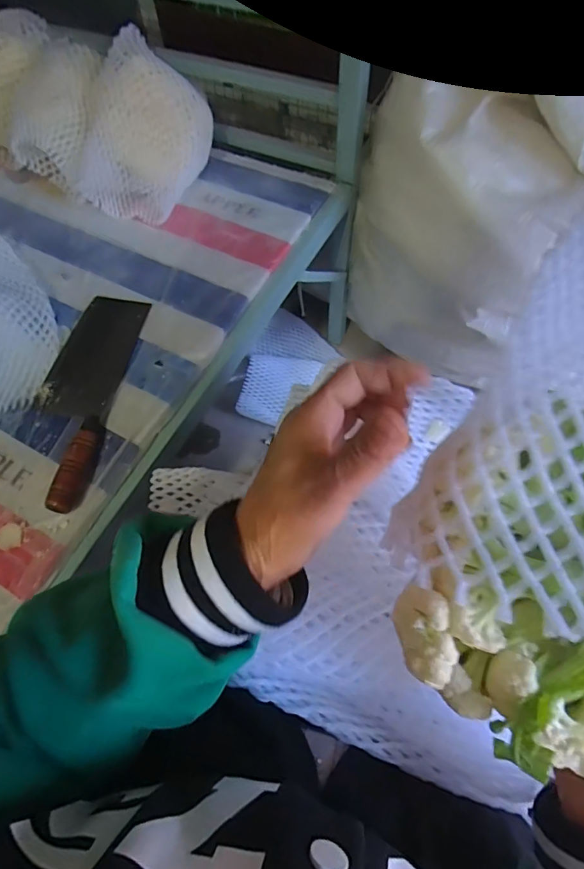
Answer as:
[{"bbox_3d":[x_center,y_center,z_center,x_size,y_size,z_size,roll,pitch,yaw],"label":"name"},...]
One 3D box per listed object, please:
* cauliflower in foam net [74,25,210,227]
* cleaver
[{"bbox_3d":[-0.208,-0.438,0.678,0.140,0.132,0.235,13,65,10],"label":"cauliflower in foam net"},{"bbox_3d":[-0.242,-0.053,0.537,0.088,0.026,0.280,4,64,6],"label":"cleaver"}]

